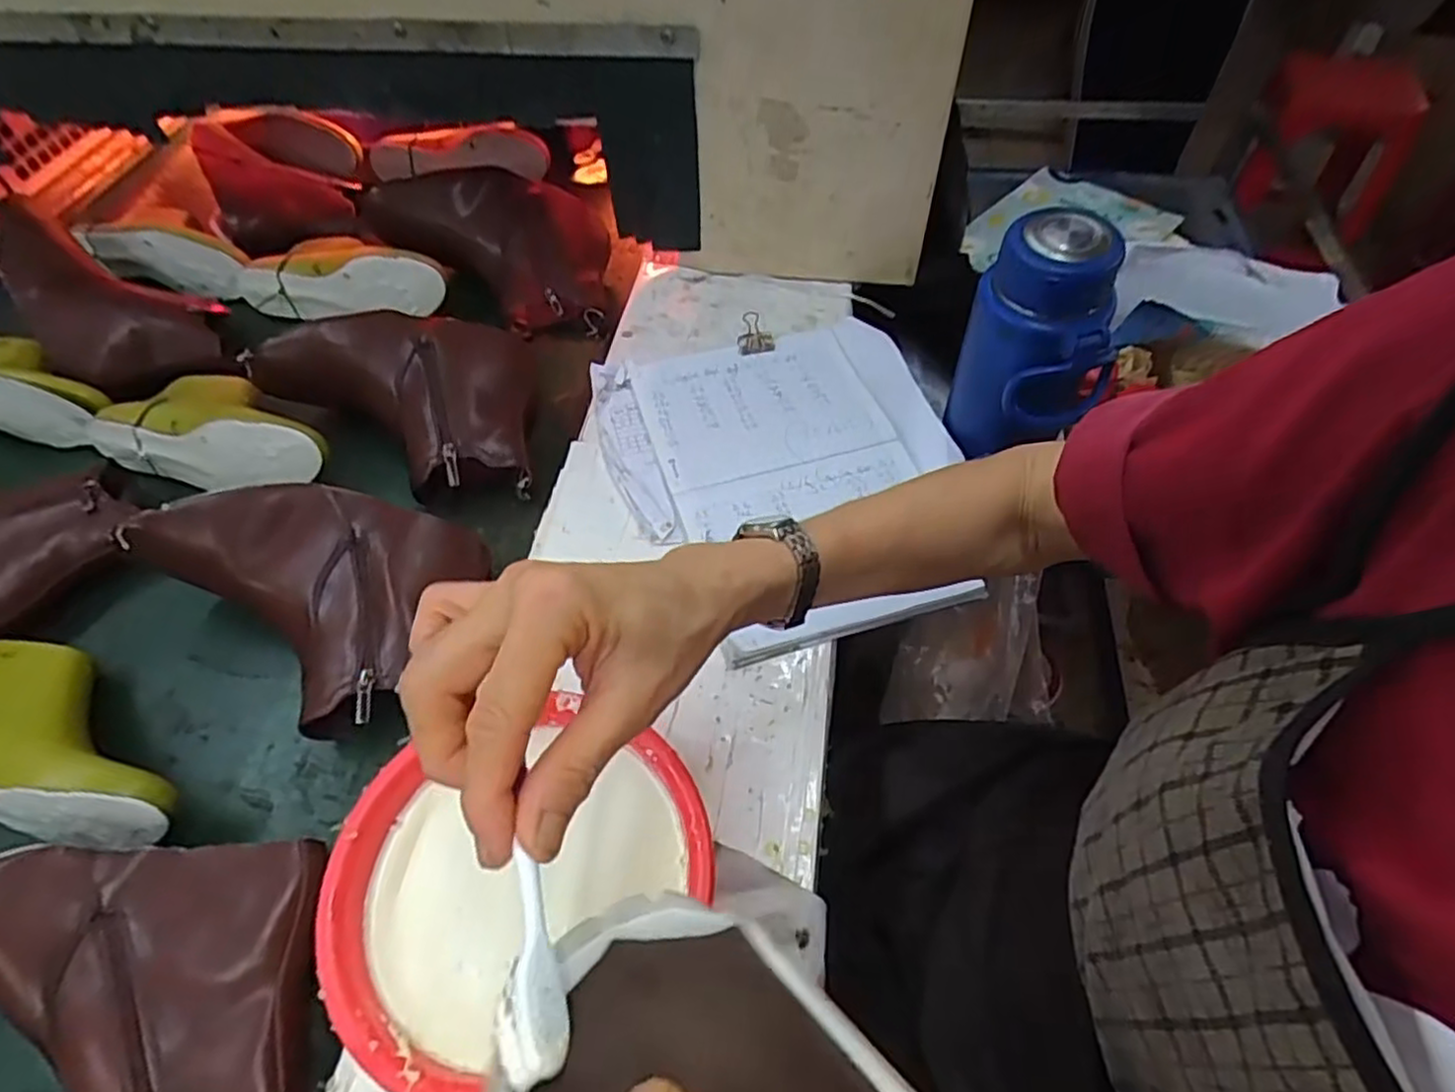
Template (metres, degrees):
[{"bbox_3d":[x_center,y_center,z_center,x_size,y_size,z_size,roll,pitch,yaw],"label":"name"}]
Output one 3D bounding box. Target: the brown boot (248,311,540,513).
[{"bbox_3d":[-0.295,-0.121,0.618,0.238,0.072,0.156,-6,56,-1],"label":"brown boot"}]

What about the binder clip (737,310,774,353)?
[{"bbox_3d":[0.028,-0.201,0.685,0.033,0.022,0.041,0,56,2],"label":"binder clip"}]

